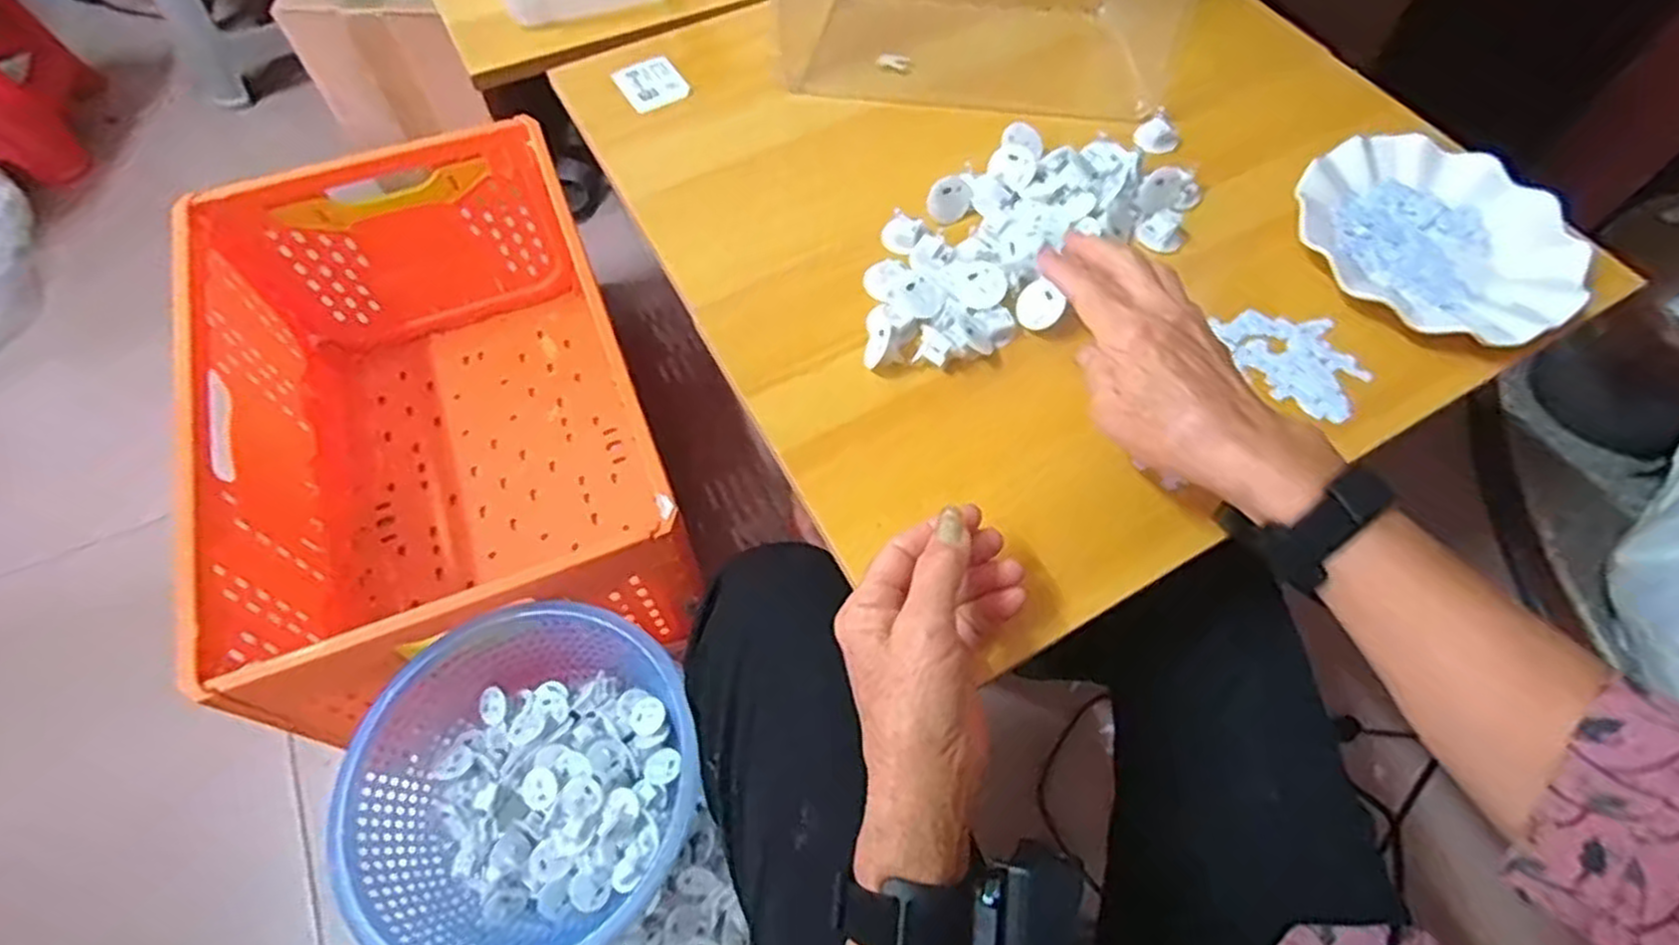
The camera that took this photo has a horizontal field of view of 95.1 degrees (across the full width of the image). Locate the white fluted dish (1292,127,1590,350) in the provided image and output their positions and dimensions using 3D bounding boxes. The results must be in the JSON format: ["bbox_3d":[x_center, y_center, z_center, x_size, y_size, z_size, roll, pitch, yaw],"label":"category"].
[{"bbox_3d":[0.416,-0.165,0.538,0.173,0.020,0.179,0,61,-1],"label":"white fluted dish"}]

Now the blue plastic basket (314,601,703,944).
[{"bbox_3d":[-0.260,0.257,0.634,0.251,0.096,0.273,3,61,1],"label":"blue plastic basket"}]

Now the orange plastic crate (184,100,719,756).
[{"bbox_3d":[-0.445,-0.053,0.889,0.408,0.296,0.625,-20,63,-11],"label":"orange plastic crate"}]

